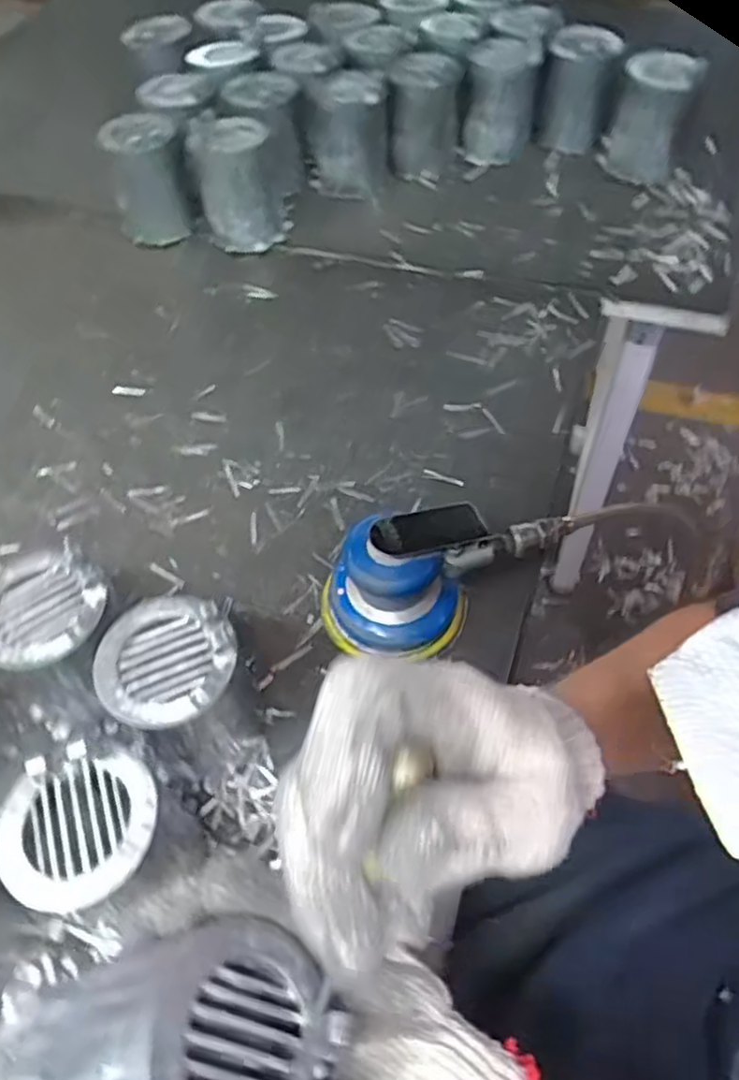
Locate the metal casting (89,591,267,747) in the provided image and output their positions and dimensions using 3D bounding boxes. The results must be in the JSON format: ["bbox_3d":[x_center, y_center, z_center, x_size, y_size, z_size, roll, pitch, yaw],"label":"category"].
[{"bbox_3d":[-0.125,0.102,0.493,0.082,0.121,0.085,-2,55,2],"label":"metal casting"}]

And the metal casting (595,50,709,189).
[{"bbox_3d":[0.332,-0.503,0.864,0.093,0.120,0.104,14,57,13],"label":"metal casting"}]

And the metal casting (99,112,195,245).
[{"bbox_3d":[-0.262,-0.420,0.869,0.095,0.125,0.078,-11,55,-4],"label":"metal casting"}]

